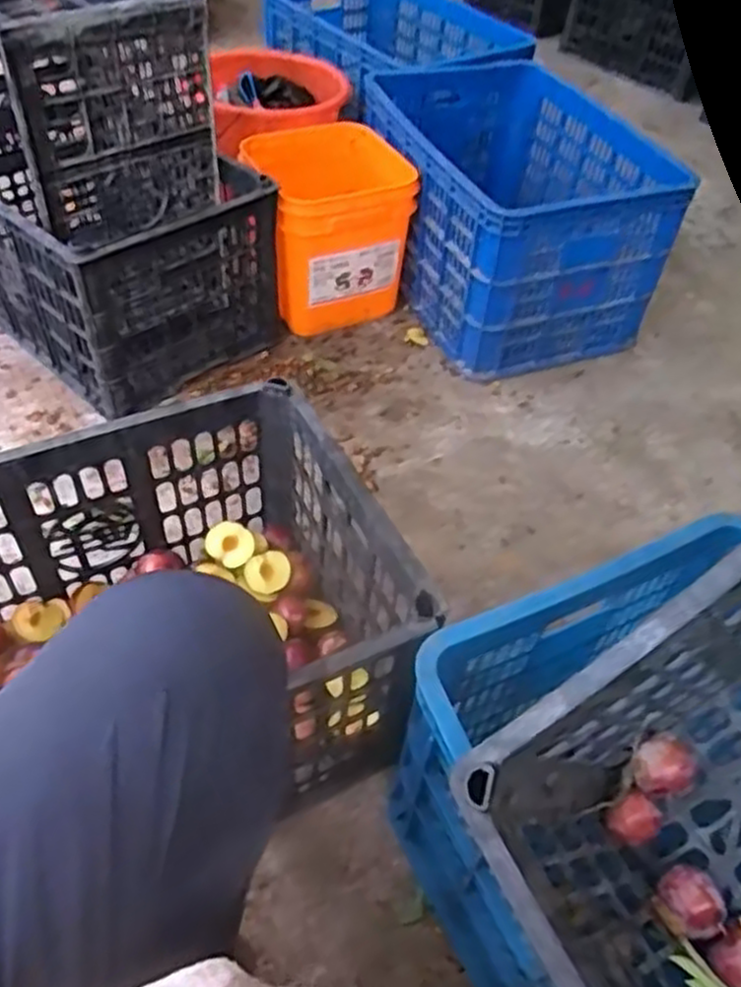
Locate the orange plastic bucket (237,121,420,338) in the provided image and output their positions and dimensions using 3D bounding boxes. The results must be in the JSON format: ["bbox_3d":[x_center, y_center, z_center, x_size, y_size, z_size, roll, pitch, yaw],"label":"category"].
[{"bbox_3d":[-0.056,-0.457,1.329,0.276,0.236,0.264,-11,52,-14],"label":"orange plastic bucket"}]

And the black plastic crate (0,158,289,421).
[{"bbox_3d":[-0.412,-0.388,1.223,0.456,0.259,0.349,38,57,25],"label":"black plastic crate"}]

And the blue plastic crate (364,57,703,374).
[{"bbox_3d":[0.238,-0.531,1.388,0.414,0.287,0.592,-16,53,-17],"label":"blue plastic crate"}]

